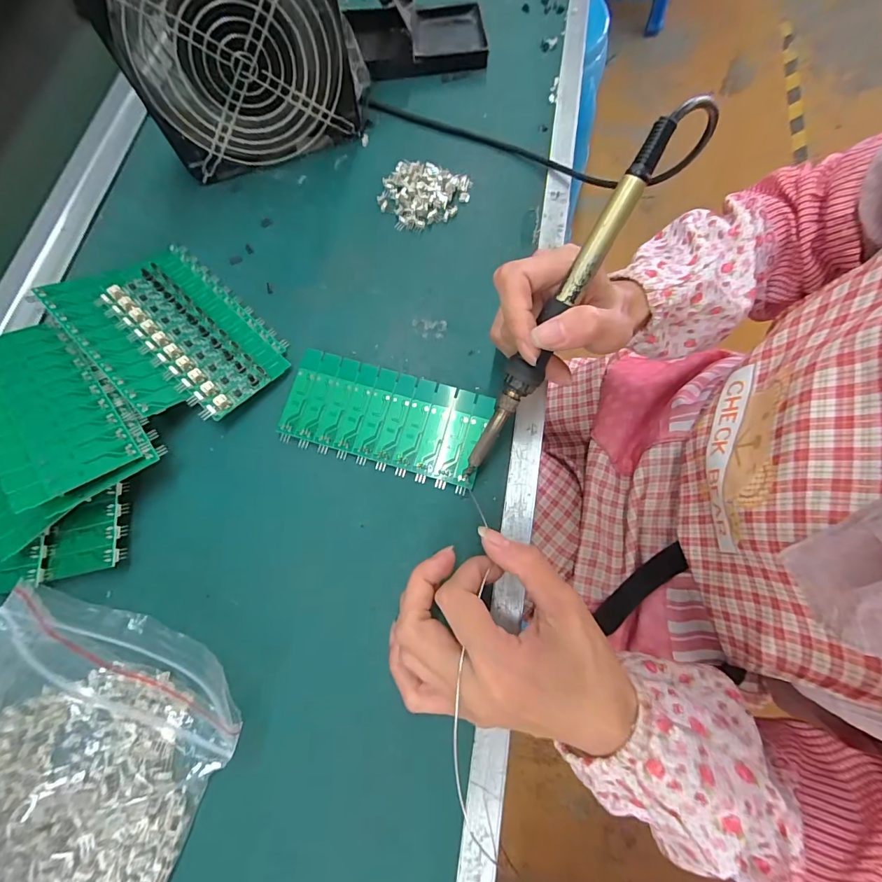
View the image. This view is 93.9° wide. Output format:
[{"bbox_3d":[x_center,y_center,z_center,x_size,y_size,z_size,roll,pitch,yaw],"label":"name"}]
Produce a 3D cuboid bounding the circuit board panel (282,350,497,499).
[{"bbox_3d":[-0.038,-0.015,0.282,0.134,0.014,0.066,16,74,5],"label":"circuit board panel"}]

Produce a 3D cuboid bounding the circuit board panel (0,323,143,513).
[{"bbox_3d":[-0.249,-0.023,0.256,0.064,0.004,0.136,-33,69,-27],"label":"circuit board panel"}]

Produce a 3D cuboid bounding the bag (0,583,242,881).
[{"bbox_3d":[-0.215,0.205,0.199,0.158,0.049,0.227,24,75,7],"label":"bag"}]

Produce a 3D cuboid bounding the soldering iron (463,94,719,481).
[{"bbox_3d":[0.066,-0.064,0.222,0.024,0.016,0.216,32,113,9],"label":"soldering iron"}]

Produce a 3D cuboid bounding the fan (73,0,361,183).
[{"bbox_3d":[-0.144,-0.287,0.290,0.156,0.153,0.058,-21,74,-6],"label":"fan"}]

